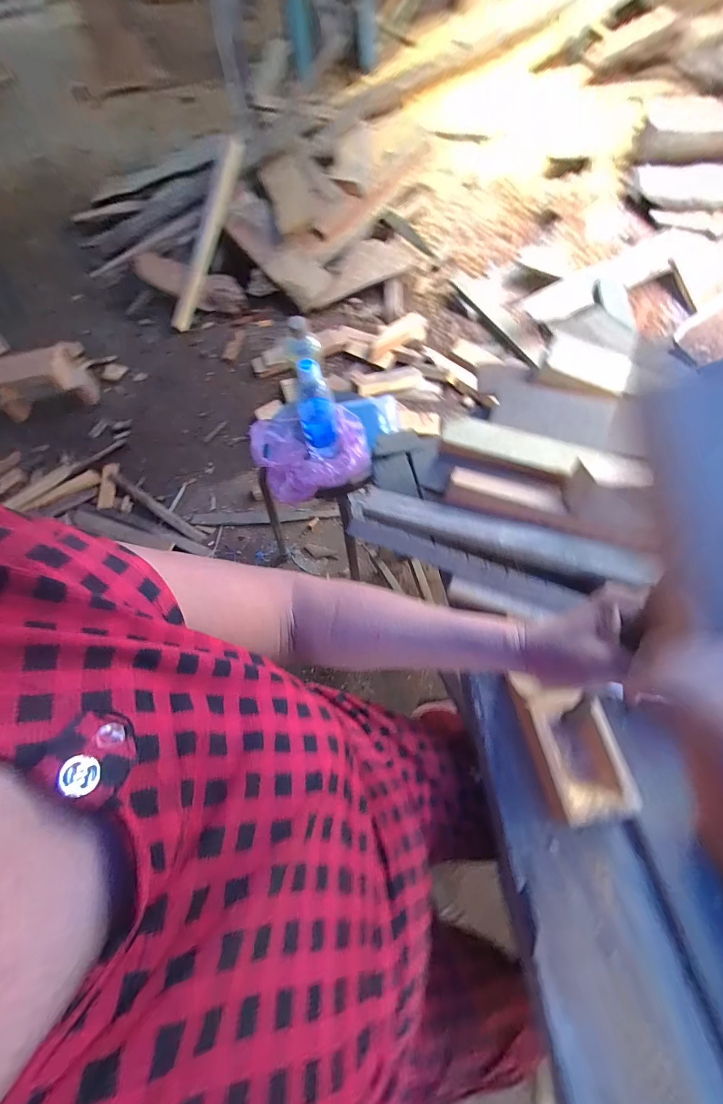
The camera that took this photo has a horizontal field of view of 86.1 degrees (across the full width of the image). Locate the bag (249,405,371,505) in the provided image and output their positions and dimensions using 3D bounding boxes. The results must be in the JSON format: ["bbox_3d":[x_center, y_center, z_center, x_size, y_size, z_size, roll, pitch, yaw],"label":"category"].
[{"bbox_3d":[-0.093,-0.184,0.738,0.208,0.086,0.152,-13,64,-3],"label":"bag"}]

